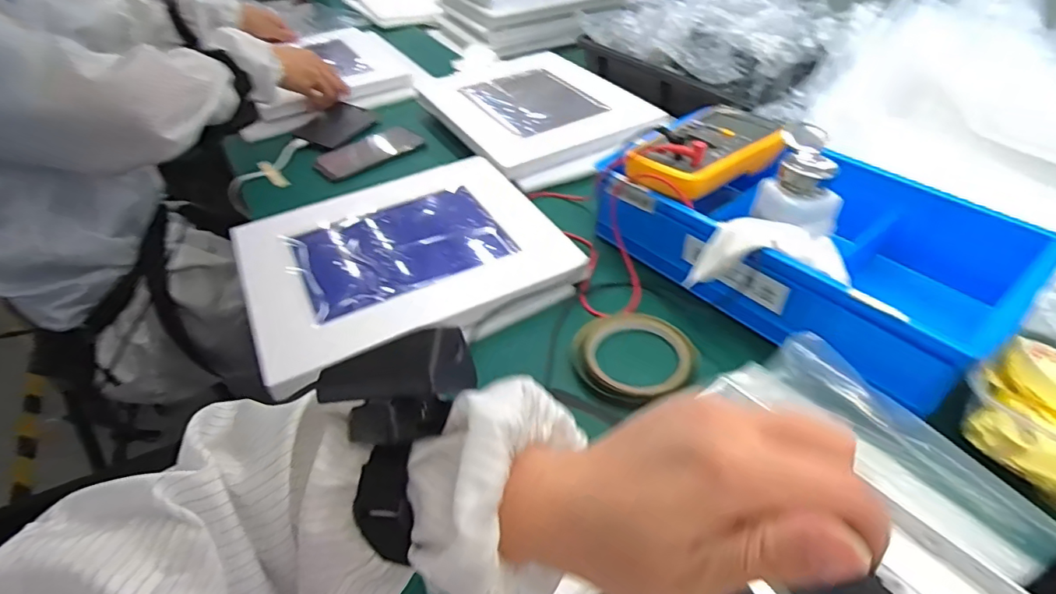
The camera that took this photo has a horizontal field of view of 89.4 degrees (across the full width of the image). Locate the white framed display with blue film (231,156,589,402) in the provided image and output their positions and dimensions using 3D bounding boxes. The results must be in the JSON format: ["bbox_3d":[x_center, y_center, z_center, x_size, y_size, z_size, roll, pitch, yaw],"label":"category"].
[{"bbox_3d":[-0.132,-0.046,0.560,0.303,0.041,0.261,-22,47,-19],"label":"white framed display with blue film"}]

